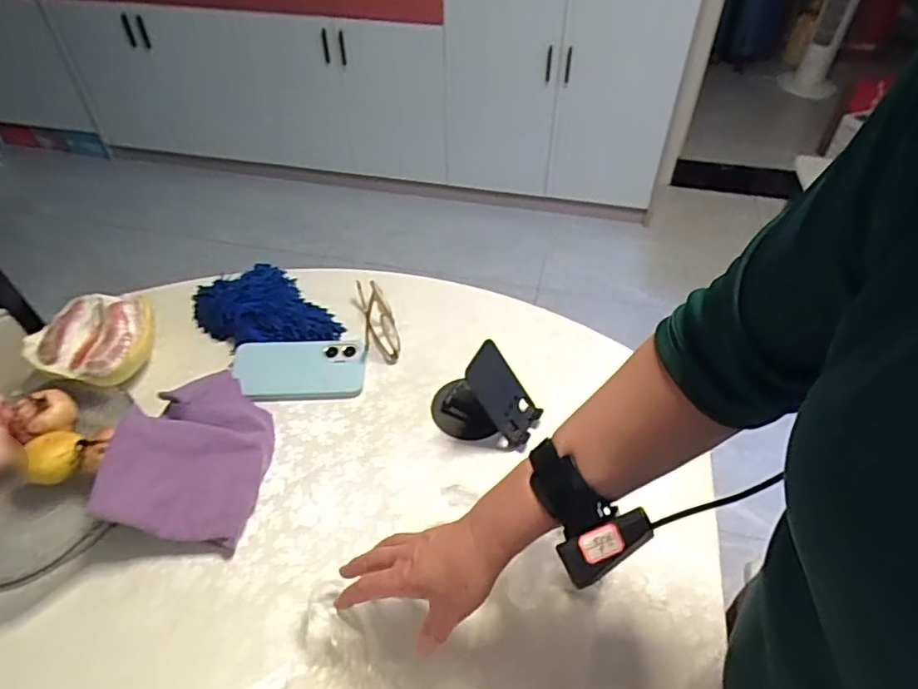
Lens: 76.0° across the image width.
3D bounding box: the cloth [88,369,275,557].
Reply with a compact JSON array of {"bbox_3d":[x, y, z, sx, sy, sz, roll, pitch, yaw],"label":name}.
[{"bbox_3d":[-0.277,0.110,0.617,0.148,0.027,0.184,17,49,-11],"label":"cloth"}]

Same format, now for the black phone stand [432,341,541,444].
[{"bbox_3d":[0.032,0.051,0.674,0.126,0.092,0.085,10,46,8],"label":"black phone stand"}]

